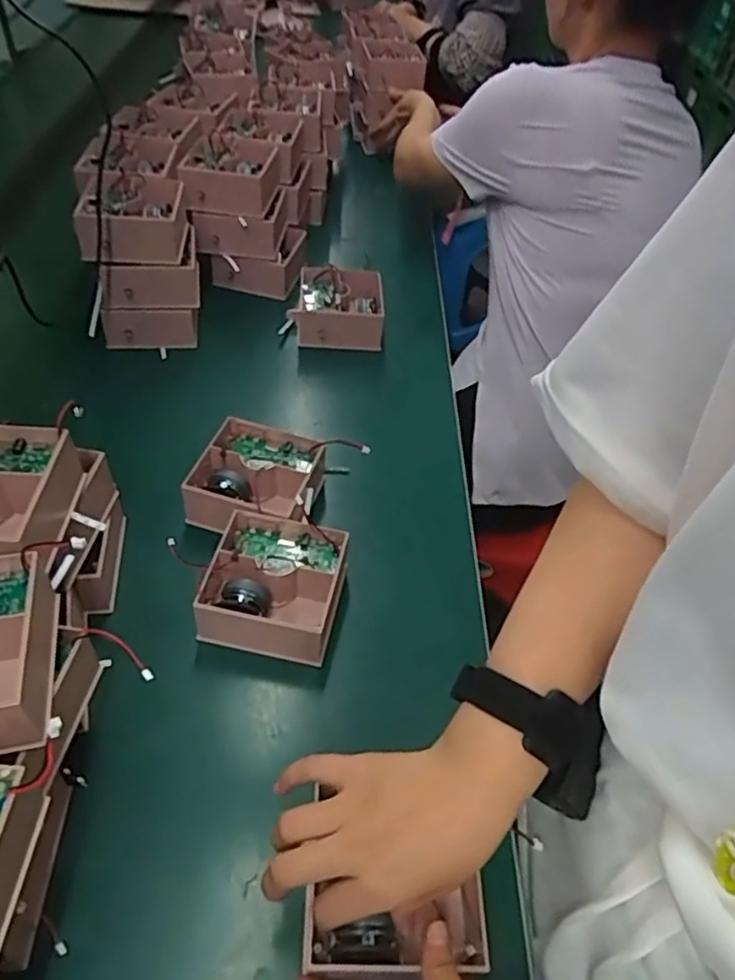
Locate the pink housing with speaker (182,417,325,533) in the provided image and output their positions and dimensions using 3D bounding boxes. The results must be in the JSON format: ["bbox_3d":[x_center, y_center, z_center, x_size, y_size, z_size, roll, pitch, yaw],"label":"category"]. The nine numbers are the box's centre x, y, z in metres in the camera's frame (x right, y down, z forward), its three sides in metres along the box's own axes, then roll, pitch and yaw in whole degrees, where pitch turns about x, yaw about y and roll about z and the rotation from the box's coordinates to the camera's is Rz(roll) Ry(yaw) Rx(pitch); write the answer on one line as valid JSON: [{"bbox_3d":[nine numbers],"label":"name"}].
[{"bbox_3d":[-0.100,-0.004,0.625,0.107,0.053,0.107,19,49,12],"label":"pink housing with speaker"}]

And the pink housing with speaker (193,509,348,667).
[{"bbox_3d":[-0.075,0.078,0.552,0.108,0.052,0.106,7,47,1],"label":"pink housing with speaker"}]

